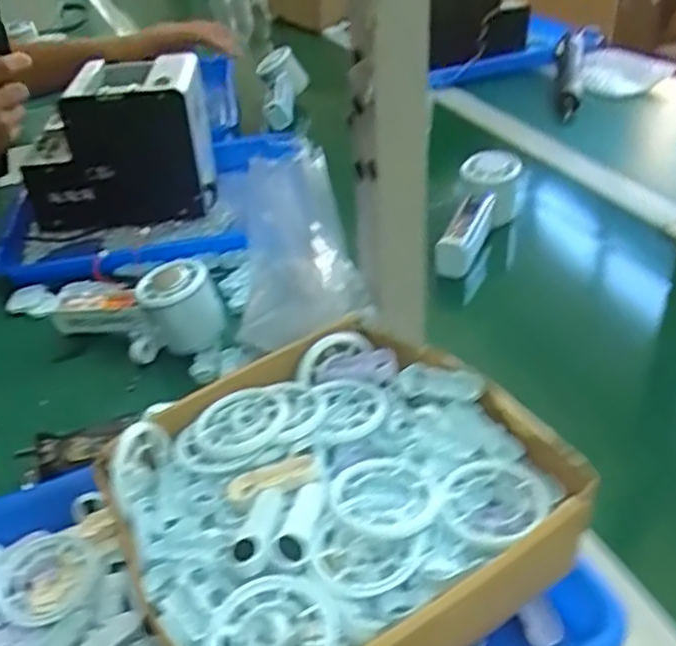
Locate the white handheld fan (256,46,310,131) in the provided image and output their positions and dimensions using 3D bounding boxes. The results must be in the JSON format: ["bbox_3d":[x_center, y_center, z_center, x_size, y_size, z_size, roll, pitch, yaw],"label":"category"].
[{"bbox_3d":[-0.075,-0.336,1.042,0.071,0.081,0.165,-6,36,-2],"label":"white handheld fan"}]

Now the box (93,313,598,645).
[{"bbox_3d":[0.001,0.110,0.412,0.221,0.090,0.215,-20,38,-21],"label":"box"}]

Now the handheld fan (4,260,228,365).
[{"bbox_3d":[-0.208,-0.027,0.656,0.228,0.077,0.068,16,40,25],"label":"handheld fan"}]

